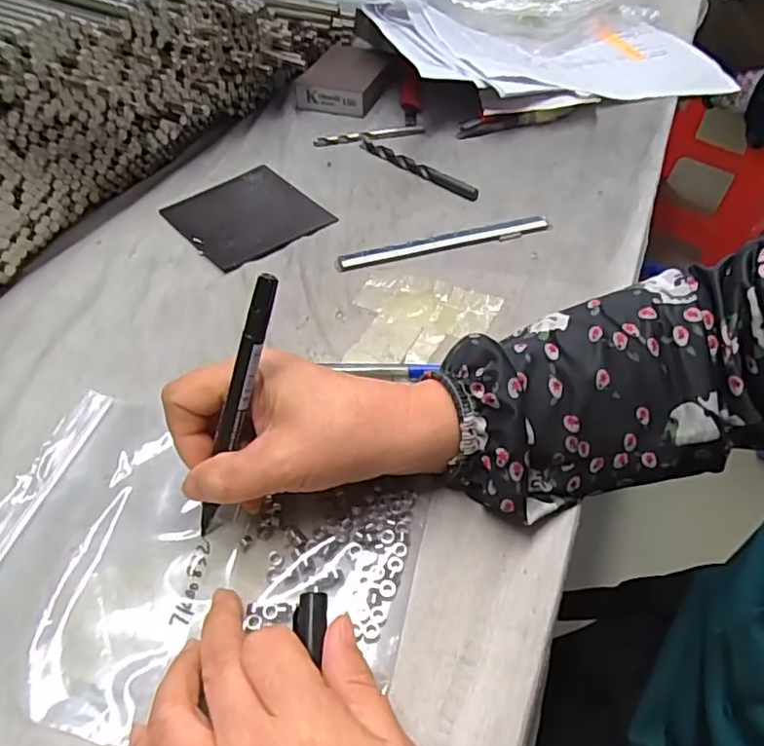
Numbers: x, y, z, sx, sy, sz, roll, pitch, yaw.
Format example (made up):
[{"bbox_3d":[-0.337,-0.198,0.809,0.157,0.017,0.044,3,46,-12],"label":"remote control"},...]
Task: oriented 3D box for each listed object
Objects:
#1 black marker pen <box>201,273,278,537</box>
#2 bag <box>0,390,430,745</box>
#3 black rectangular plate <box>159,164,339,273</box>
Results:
[{"bbox_3d":[-0.064,0.019,0.251,0.016,0.135,0.008,36,31,26],"label":"black marker pen"},{"bbox_3d":[-0.088,0.088,0.269,0.198,0.011,0.142,11,50,9],"label":"bag"},{"bbox_3d":[-0.104,-0.123,0.452,0.097,0.005,0.102,-34,57,-25],"label":"black rectangular plate"}]

